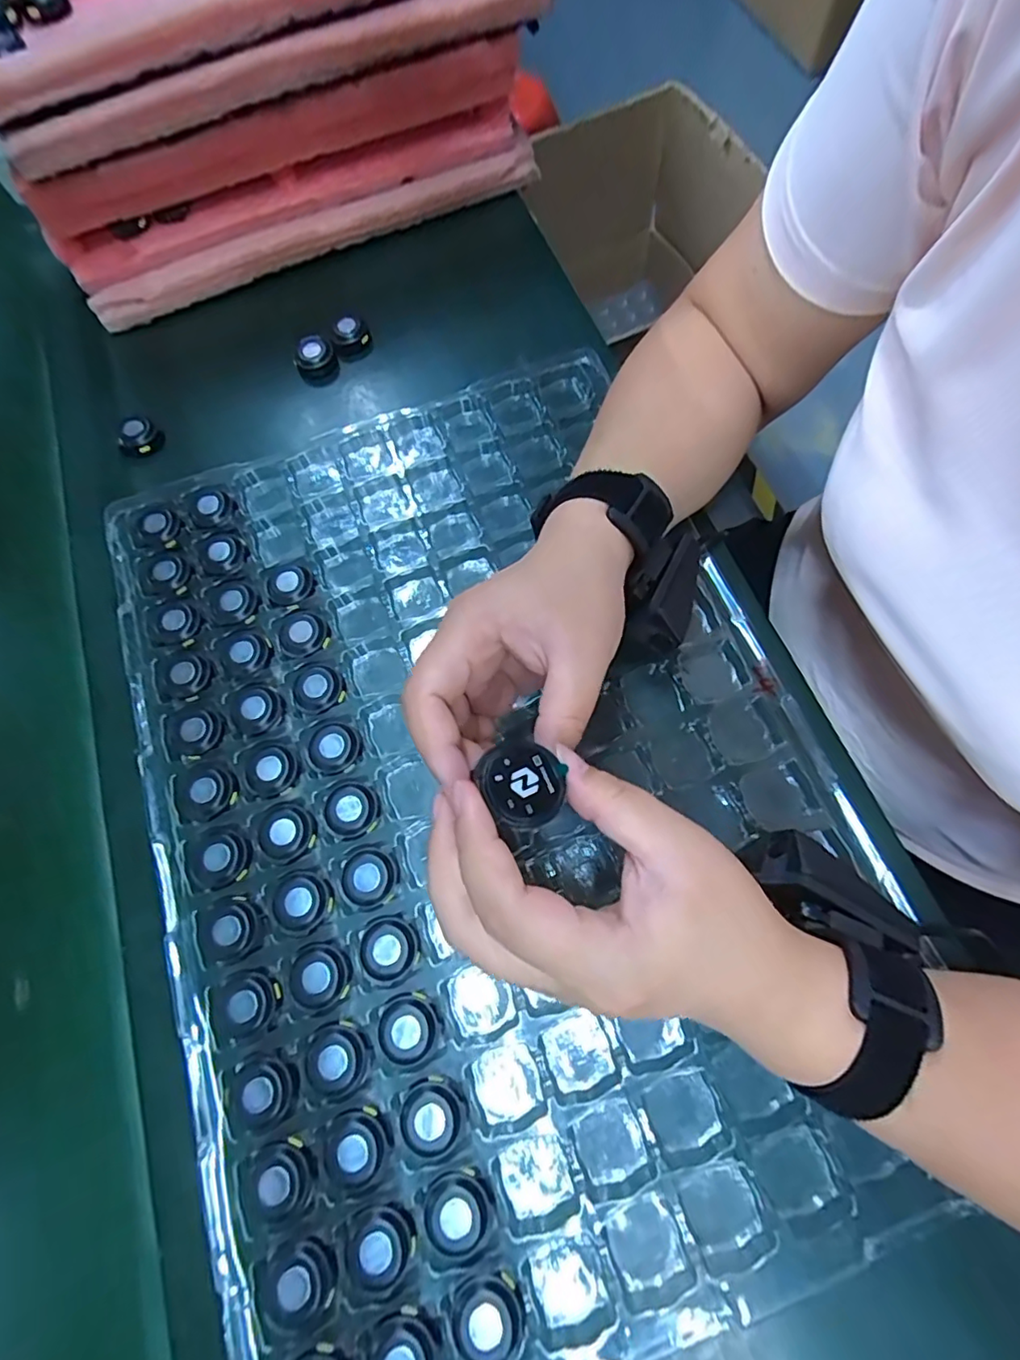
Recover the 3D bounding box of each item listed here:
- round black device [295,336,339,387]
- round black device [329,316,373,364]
[{"bbox_3d":[-0.144,-0.237,0.415,0.030,0.020,0.030,-23,72,-7],"label":"round black device"},{"bbox_3d":[-0.118,-0.255,0.420,0.029,0.021,0.029,0,71,1],"label":"round black device"}]

